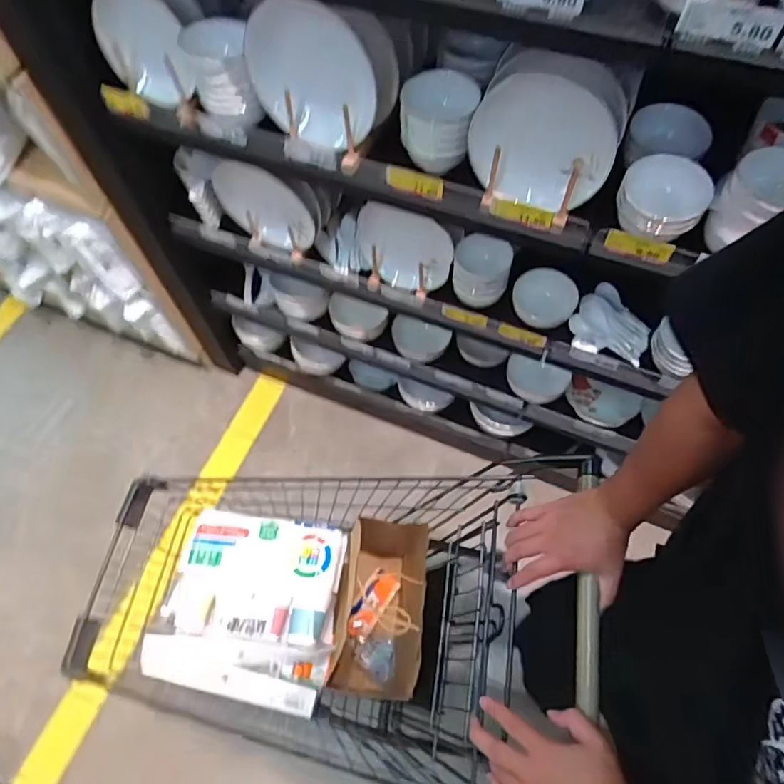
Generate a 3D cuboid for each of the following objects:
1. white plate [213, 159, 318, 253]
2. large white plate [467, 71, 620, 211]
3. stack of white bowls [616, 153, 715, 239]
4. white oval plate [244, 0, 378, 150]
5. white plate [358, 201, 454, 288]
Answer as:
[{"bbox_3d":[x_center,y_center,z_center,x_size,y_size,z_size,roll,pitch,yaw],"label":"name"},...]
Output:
[{"bbox_3d":[-0.265,-0.377,1.128,0.217,0.208,0.020,18,64,12],"label":"white plate"},{"bbox_3d":[0.219,-0.360,0.791,0.207,0.168,0.032,17,44,-9],"label":"large white plate"},{"bbox_3d":[0.400,-0.294,0.803,0.117,0.051,0.119,10,63,8],"label":"stack of white bowls"},{"bbox_3d":[-0.120,-0.474,0.818,0.193,0.263,0.016,13,77,-7],"label":"white oval plate"},{"bbox_3d":[0.018,-0.289,1.094,0.203,0.166,0.061,16,64,11],"label":"white plate"}]

